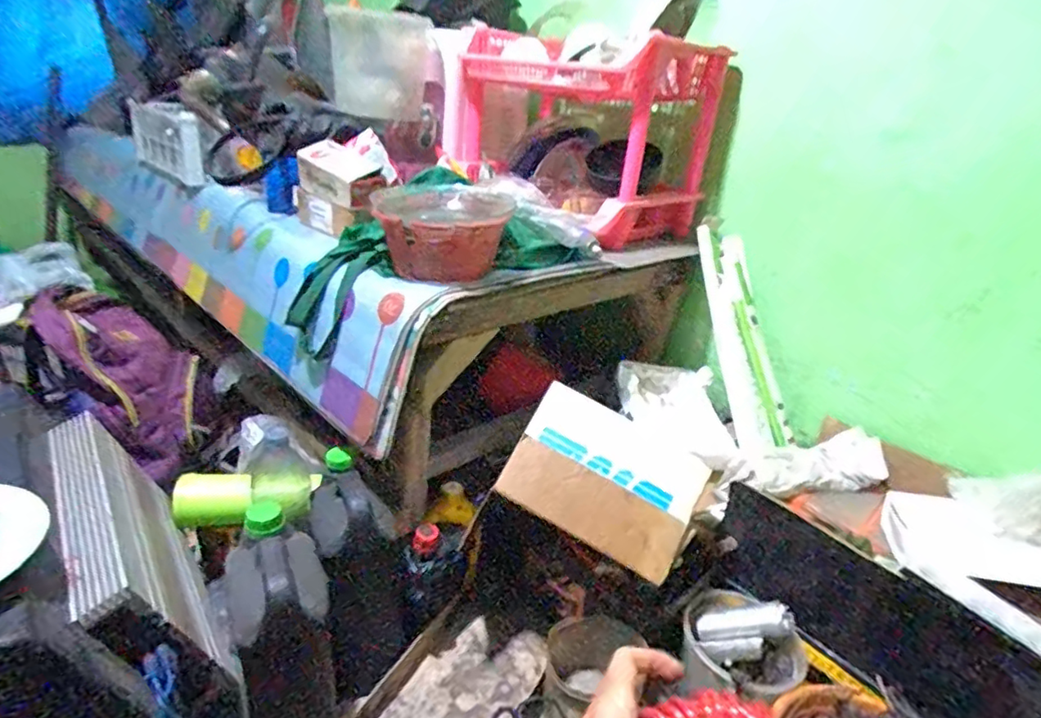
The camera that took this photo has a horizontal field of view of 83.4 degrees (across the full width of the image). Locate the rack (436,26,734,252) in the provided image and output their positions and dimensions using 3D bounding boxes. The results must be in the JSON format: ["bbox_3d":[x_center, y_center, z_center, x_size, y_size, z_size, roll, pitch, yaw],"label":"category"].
[{"bbox_3d":[0.098,-0.462,1.198,0.495,0.331,0.344,27,32,37],"label":"rack"}]

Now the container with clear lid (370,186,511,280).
[{"bbox_3d":[-0.119,-0.188,0.876,0.190,0.105,0.193,-2,26,-17],"label":"container with clear lid"}]

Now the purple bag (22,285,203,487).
[{"bbox_3d":[-0.744,0.032,1.144,0.150,0.391,0.224,-32,2,35],"label":"purple bag"}]

